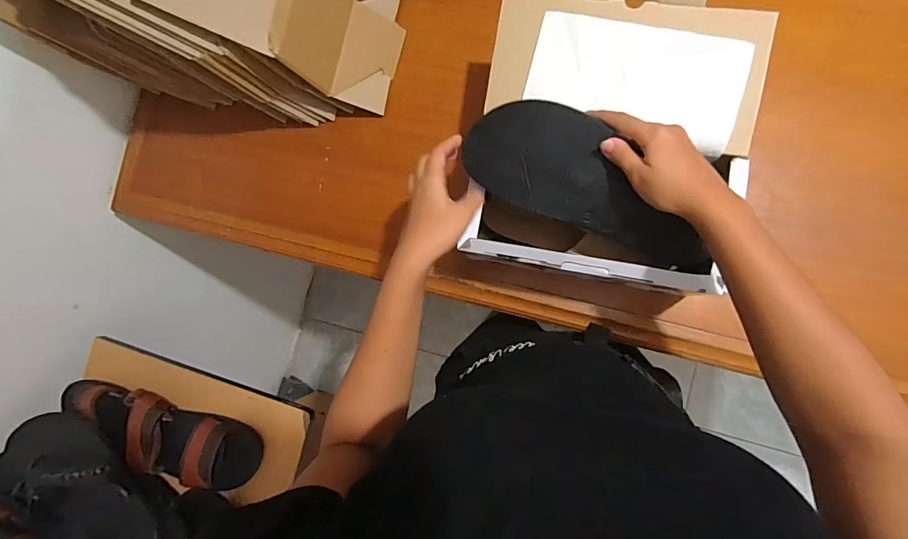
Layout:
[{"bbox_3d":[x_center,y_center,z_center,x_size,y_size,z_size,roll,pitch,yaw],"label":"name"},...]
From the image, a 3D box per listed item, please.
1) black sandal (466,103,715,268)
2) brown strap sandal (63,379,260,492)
[{"bbox_3d":[0.137,-0.087,0.439,0.254,0.033,0.102,32,113,5],"label":"black sandal"},{"bbox_3d":[-0.450,0.232,0.631,0.324,0.069,0.098,21,89,10],"label":"brown strap sandal"}]

